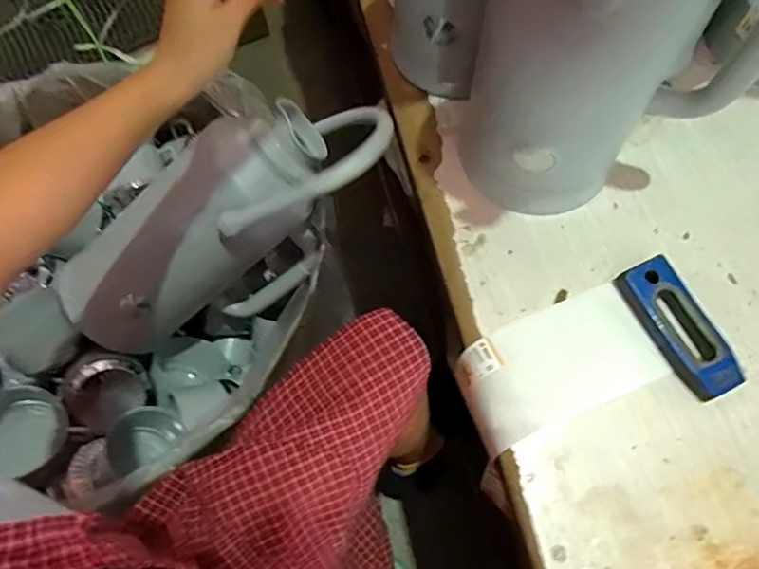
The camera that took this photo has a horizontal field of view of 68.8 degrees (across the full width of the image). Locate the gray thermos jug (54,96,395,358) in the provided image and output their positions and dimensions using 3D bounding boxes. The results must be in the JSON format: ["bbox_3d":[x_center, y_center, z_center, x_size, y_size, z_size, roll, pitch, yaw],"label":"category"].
[{"bbox_3d":[-0.189,-0.069,0.716,0.463,0.176,0.147,-38,71,22],"label":"gray thermos jug"}]

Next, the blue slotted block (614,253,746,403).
[{"bbox_3d":[0.289,0.042,0.537,0.051,0.025,0.140,-25,70,-6],"label":"blue slotted block"}]

